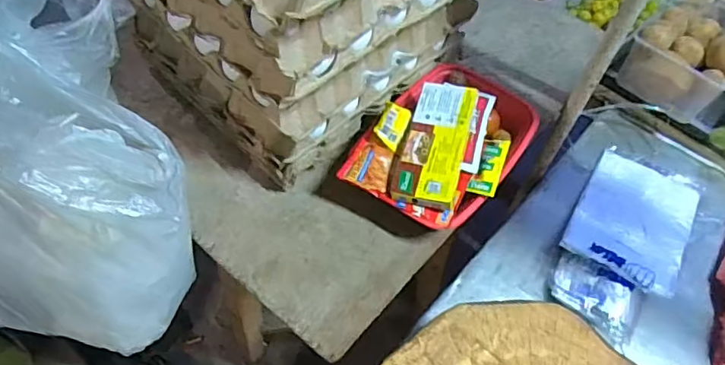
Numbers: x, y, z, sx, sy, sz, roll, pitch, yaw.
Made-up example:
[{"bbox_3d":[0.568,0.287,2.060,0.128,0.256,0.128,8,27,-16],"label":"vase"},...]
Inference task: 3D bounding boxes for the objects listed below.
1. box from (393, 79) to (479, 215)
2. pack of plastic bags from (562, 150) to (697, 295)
[{"bbox_3d":[0.078,-0.043,0.576,0.062,0.021,0.147,15,58,6],"label":"box"},{"bbox_3d":[0.383,0.042,0.771,0.143,0.013,0.236,25,50,22],"label":"pack of plastic bags"}]

